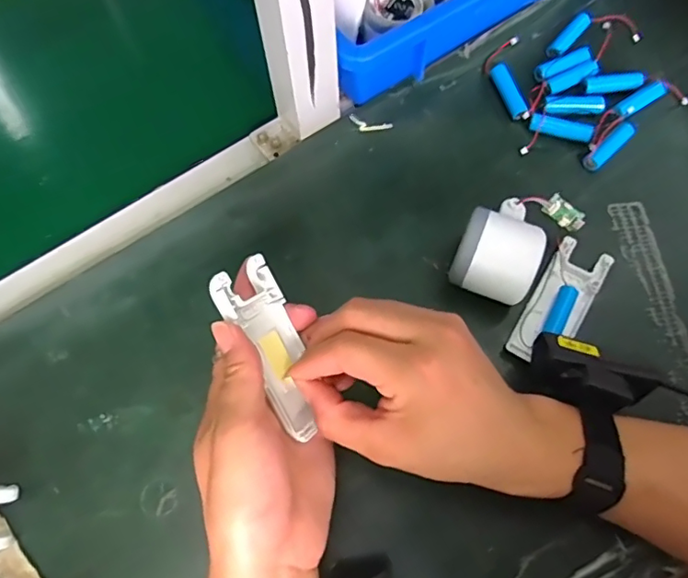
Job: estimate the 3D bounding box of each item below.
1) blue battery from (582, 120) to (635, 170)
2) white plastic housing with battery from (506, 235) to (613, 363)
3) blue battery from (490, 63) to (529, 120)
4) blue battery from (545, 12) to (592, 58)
[{"bbox_3d":[0.215,-0.115,0.442,0.046,0.010,0.014,-44,72,3],"label":"blue battery"},{"bbox_3d":[0.157,0.011,0.399,0.039,0.015,0.101,30,73,14],"label":"white plastic housing with battery"},{"bbox_3d":[0.141,-0.169,0.467,0.015,0.015,0.050,-19,68,-4],"label":"blue battery"},{"bbox_3d":[0.199,-0.224,0.484,0.015,0.012,0.048,41,76,17],"label":"blue battery"}]

